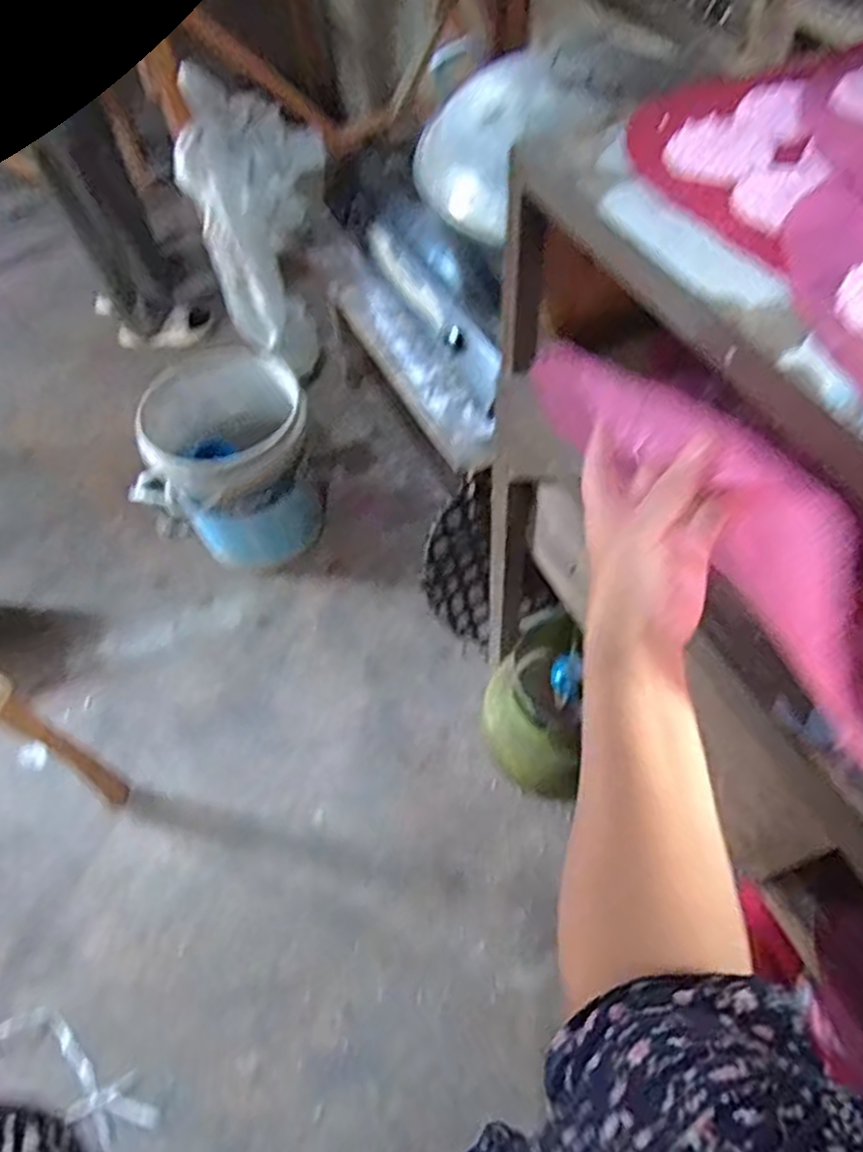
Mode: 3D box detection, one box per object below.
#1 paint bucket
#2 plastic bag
[{"bbox_3d":[-0.410,-0.236,1.544,0.337,0.365,0.353,-2,57,3],"label":"paint bucket"},{"bbox_3d":[-0.325,-0.683,1.431,0.256,0.472,0.231,-9,57,-2],"label":"plastic bag"}]

